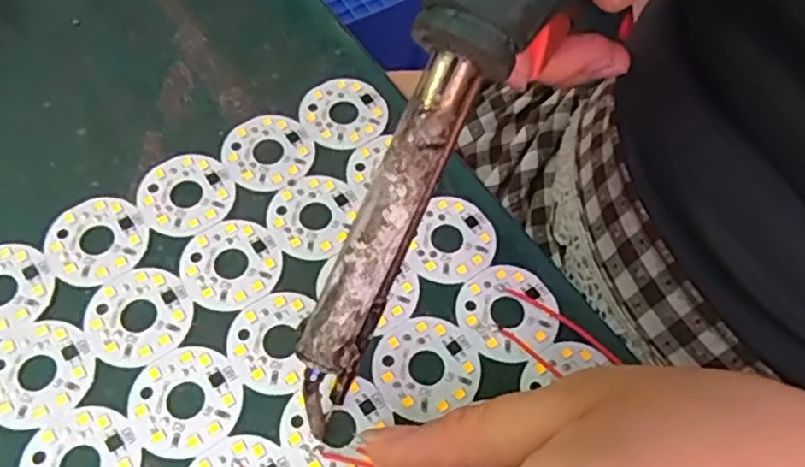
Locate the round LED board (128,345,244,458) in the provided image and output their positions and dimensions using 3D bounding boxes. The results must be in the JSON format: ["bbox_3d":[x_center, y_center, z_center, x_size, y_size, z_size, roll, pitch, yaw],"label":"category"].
[{"bbox_3d":[-0.061,0.046,0.187,0.030,0.004,0.030,1,61,-3],"label":"round LED board"}]

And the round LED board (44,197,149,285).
[{"bbox_3d":[-0.096,0.001,0.210,0.030,0.004,0.029,1,61,-3],"label":"round LED board"}]

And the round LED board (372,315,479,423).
[{"bbox_3d":[0.006,0.037,0.195,0.030,0.004,0.028,1,61,-3],"label":"round LED board"}]

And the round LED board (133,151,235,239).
[{"bbox_3d":[-0.071,-0.014,0.219,0.030,0.004,0.030,1,61,-3],"label":"round LED board"}]

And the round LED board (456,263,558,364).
[{"bbox_3d":[0.032,0.023,0.204,0.030,0.004,0.031,1,61,-3],"label":"round LED board"}]

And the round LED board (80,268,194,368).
[{"bbox_3d":[-0.079,0.024,0.198,0.030,0.004,0.030,1,61,-3],"label":"round LED board"}]

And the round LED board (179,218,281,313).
[{"bbox_3d":[-0.054,0.008,0.208,0.030,0.004,0.030,1,61,-3],"label":"round LED board"}]

